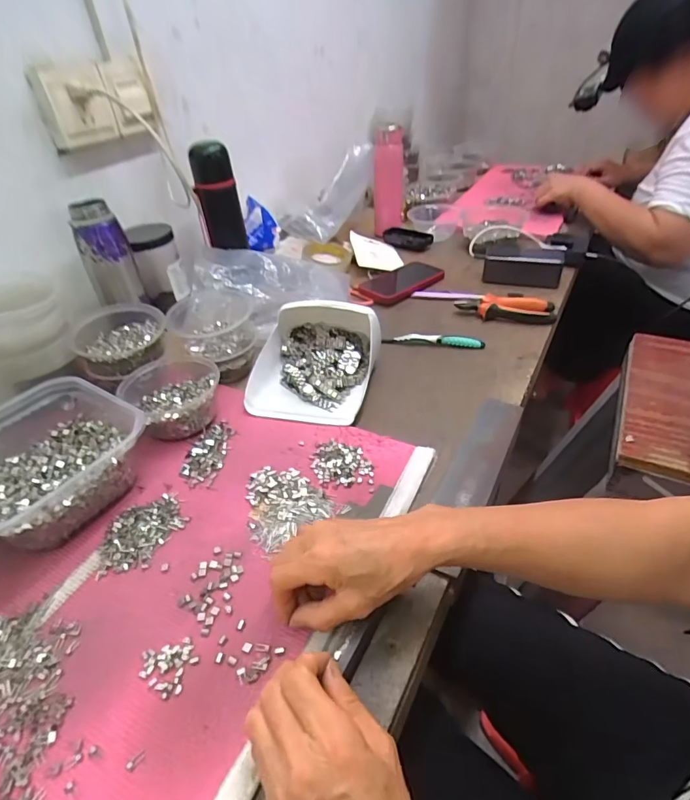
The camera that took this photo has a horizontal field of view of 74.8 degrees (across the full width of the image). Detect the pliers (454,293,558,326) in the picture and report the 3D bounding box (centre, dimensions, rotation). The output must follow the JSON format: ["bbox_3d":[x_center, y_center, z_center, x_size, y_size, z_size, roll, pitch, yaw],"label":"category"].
[{"bbox_3d":[0.258,-0.148,0.728,0.150,0.025,0.051,7,41,11],"label":"pliers"}]

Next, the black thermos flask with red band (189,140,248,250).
[{"bbox_3d":[-0.213,-0.343,0.763,0.067,0.159,0.074,-14,39,-11],"label":"black thermos flask with red band"}]

